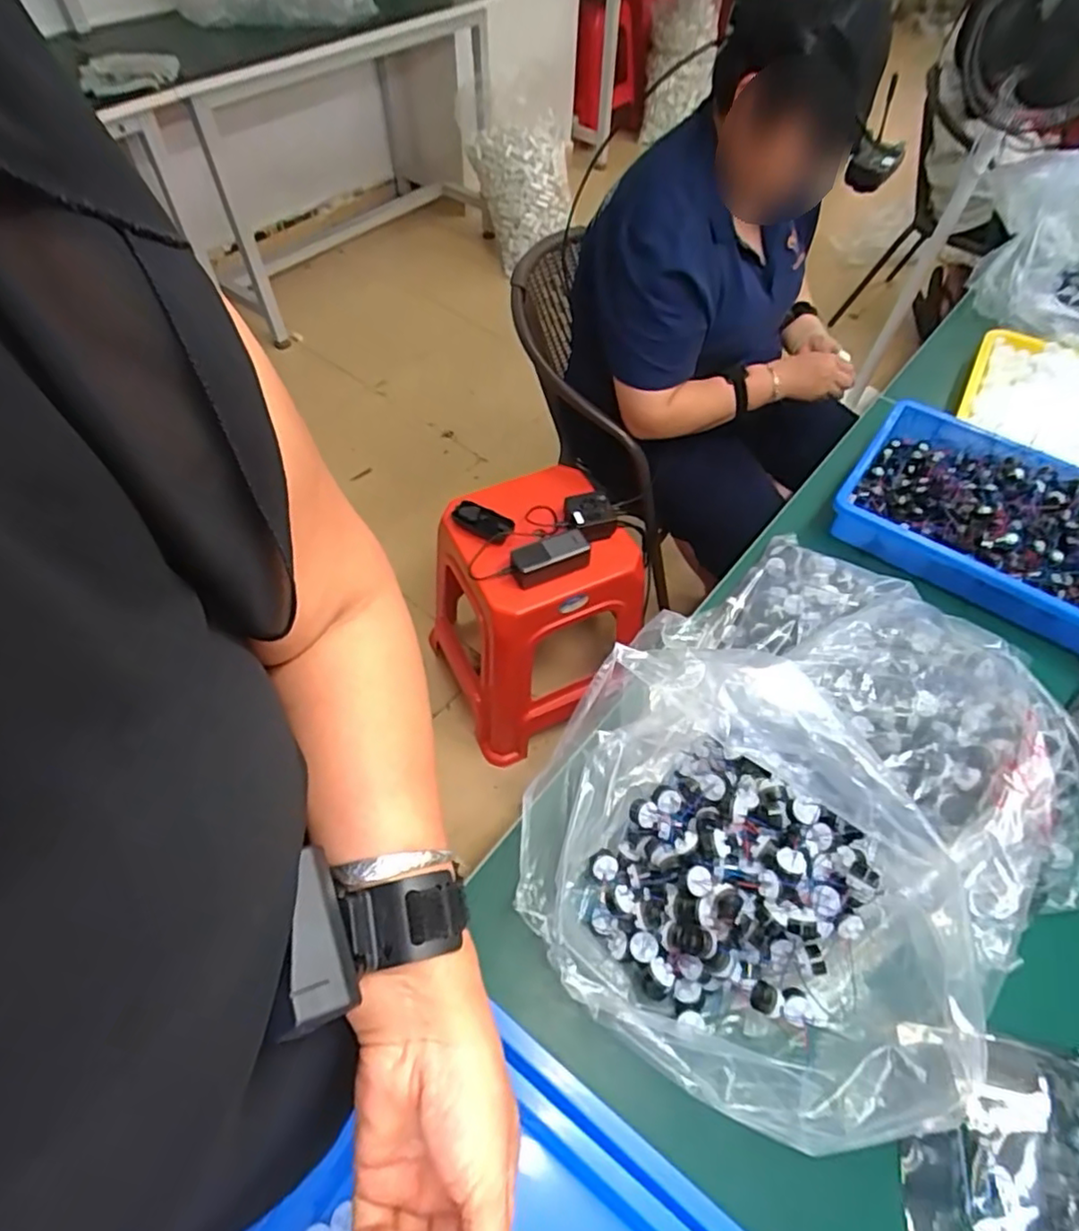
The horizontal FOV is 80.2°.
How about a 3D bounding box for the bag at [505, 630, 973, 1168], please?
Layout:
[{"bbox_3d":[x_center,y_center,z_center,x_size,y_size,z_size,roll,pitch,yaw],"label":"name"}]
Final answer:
[{"bbox_3d":[0.151,0.200,0.478,0.349,0.158,0.260,36,62,21],"label":"bag"}]

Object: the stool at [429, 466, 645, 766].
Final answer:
[{"bbox_3d":[-0.019,-0.007,1.282,0.352,0.481,0.340,-26,60,-17],"label":"stool"}]

